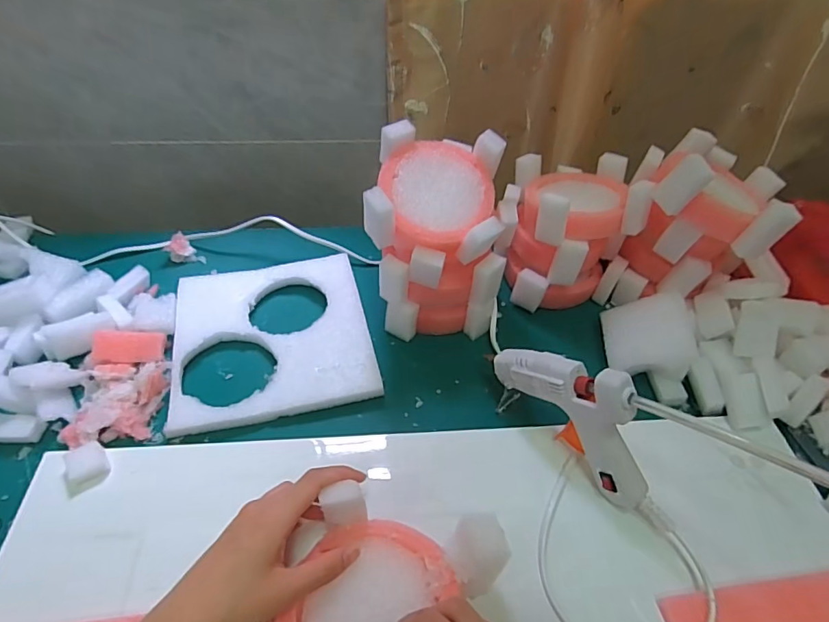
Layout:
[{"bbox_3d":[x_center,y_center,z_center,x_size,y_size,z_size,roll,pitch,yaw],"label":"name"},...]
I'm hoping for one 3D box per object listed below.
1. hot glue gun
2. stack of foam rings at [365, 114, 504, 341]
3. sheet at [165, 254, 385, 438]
[{"bbox_3d":[0.119,0.072,0.370,0.024,0.100,0.139,-29,54,-27],"label":"hot glue gun"},{"bbox_3d":[0.017,-0.067,0.456,0.122,0.149,0.104,0,47,-4],"label":"stack of foam rings"},{"bbox_3d":[-0.134,0.018,0.470,0.173,0.010,0.178,-10,47,-12],"label":"sheet"}]

